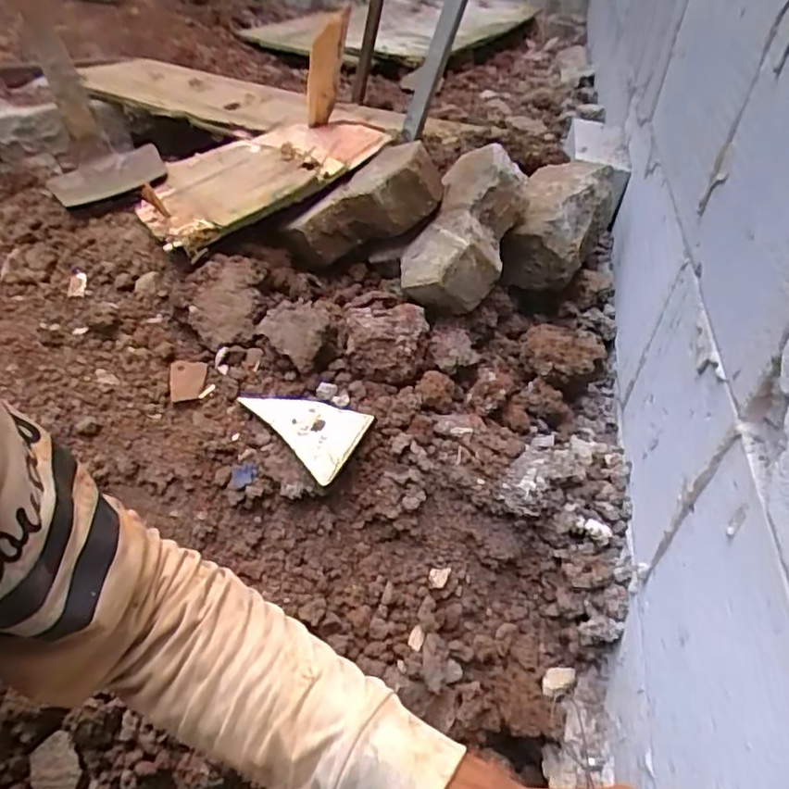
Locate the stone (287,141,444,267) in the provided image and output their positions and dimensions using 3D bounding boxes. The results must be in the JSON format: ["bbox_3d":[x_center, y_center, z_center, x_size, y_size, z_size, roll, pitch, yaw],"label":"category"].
[{"bbox_3d":[-0.039,-0.224,0.742,0.195,0.071,0.081,-24,34,23],"label":"stone"}]

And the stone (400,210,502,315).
[{"bbox_3d":[0.062,-0.147,0.687,0.110,0.082,0.100,7,40,5],"label":"stone"}]

